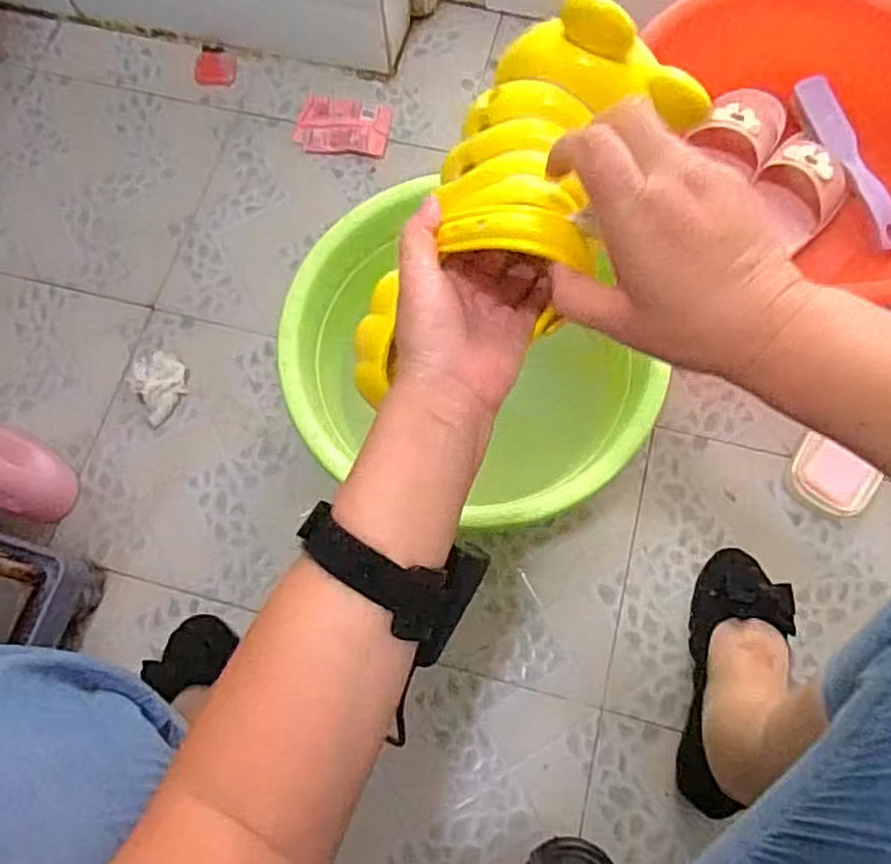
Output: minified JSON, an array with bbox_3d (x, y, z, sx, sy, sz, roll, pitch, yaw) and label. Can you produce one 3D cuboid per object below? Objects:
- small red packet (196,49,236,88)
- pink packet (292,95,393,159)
[{"bbox_3d":[-0.312,-0.495,0.936,0.058,0.007,0.058,4,72,3],"label":"small red packet"},{"bbox_3d":[-0.133,-0.400,0.897,0.120,0.013,0.085,7,73,4],"label":"pink packet"}]

